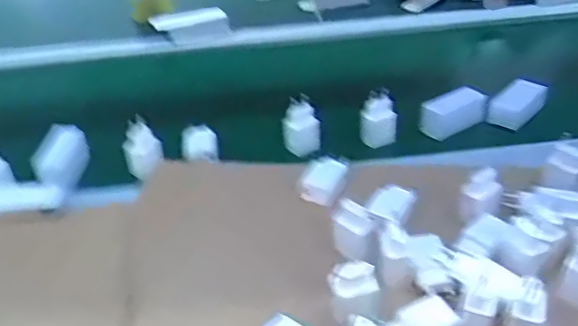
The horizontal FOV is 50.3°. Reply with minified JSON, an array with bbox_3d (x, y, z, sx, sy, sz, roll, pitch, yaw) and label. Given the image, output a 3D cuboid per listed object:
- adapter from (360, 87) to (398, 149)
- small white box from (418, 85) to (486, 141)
[{"bbox_3d":[0.124,-0.061,0.851,0.049,0.075,0.030,0,38,0],"label":"adapter"},{"bbox_3d":[0.236,-0.070,0.883,0.099,0.046,0.041,-22,43,-25],"label":"small white box"}]

